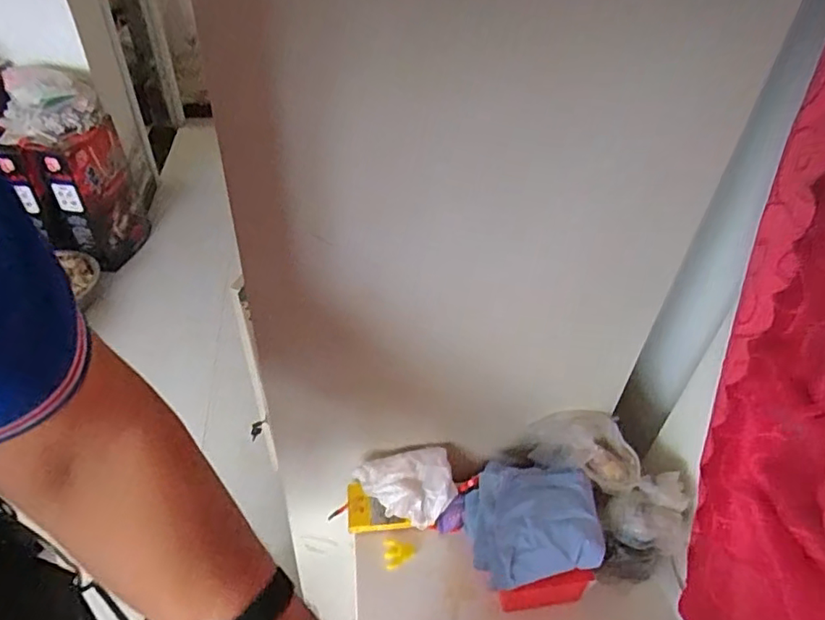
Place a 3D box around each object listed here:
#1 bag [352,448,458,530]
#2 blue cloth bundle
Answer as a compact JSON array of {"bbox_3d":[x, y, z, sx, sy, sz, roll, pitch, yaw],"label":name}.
[{"bbox_3d":[-0.007,0.207,0.640,0.116,0.057,0.066,-2,41,-7],"label":"bag"},{"bbox_3d":[0.129,0.232,0.597,0.137,0.054,0.138,5,41,2],"label":"blue cloth bundle"}]

